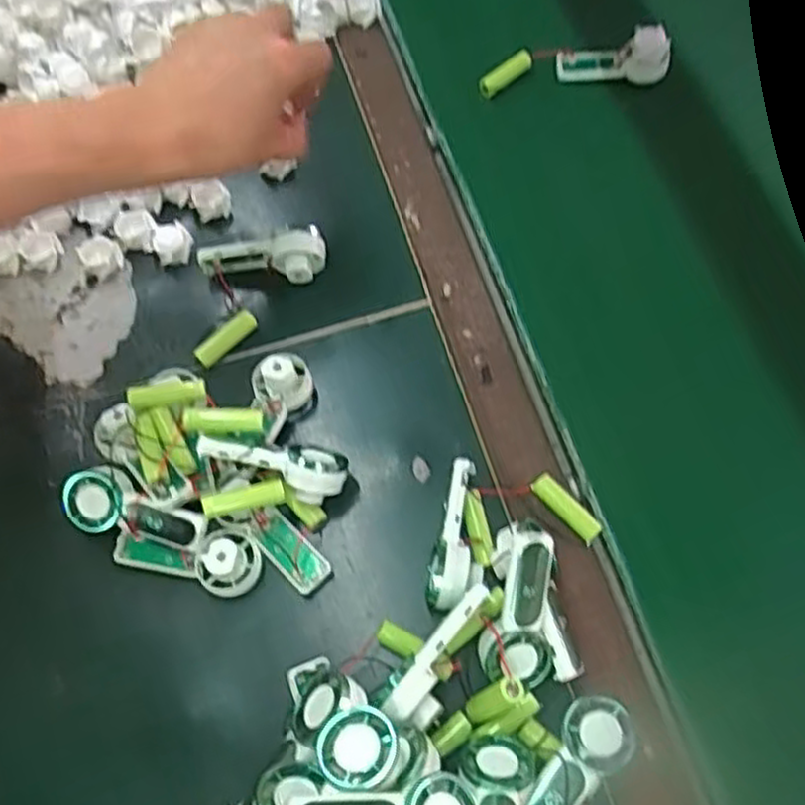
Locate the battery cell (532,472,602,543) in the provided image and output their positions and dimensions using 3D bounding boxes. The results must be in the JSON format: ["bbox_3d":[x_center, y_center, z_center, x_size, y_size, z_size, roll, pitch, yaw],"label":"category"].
[{"bbox_3d":[0.107,0.070,0.495,0.016,0.015,0.052,-40,70,-15],"label":"battery cell"}]

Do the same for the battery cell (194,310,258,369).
[{"bbox_3d":[-0.129,-0.047,0.550,0.016,0.017,0.052,37,71,17],"label":"battery cell"}]

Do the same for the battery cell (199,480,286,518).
[{"bbox_3d":[-0.099,0.060,0.470,0.049,0.013,0.014,-16,66,-6],"label":"battery cell"}]

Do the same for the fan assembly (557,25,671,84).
[{"bbox_3d":[0.183,-0.299,0.658,0.094,0.031,0.035,-2,65,15],"label":"fan assembly"}]

